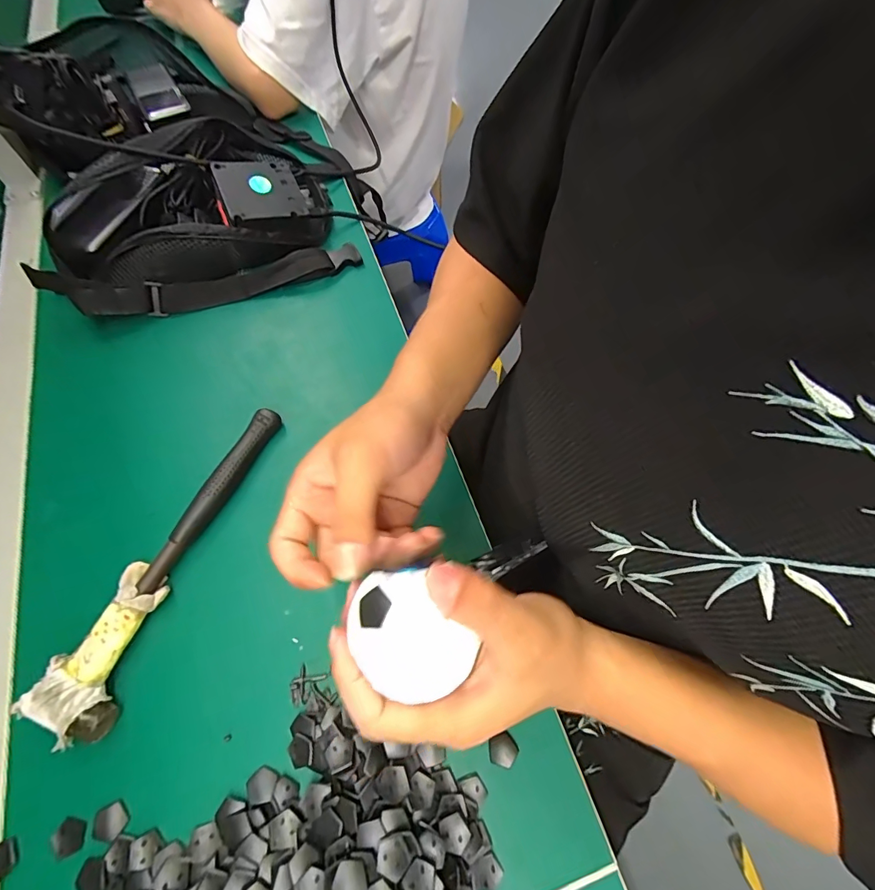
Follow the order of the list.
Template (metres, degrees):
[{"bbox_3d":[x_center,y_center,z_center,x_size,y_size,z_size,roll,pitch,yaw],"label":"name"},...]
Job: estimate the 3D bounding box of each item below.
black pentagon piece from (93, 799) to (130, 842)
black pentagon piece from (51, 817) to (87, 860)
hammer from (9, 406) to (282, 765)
[{"bbox_3d":[-0.206,0.236,0.269,0.020,0.004,0.019,-40,70,-18],"label":"black pentagon piece"},{"bbox_3d":[-0.228,0.242,0.265,0.019,0.004,0.018,-21,66,-10],"label":"black pentagon piece"},{"bbox_3d":[-0.199,0.076,0.327,0.048,0.028,0.249,18,65,8],"label":"hammer"}]

